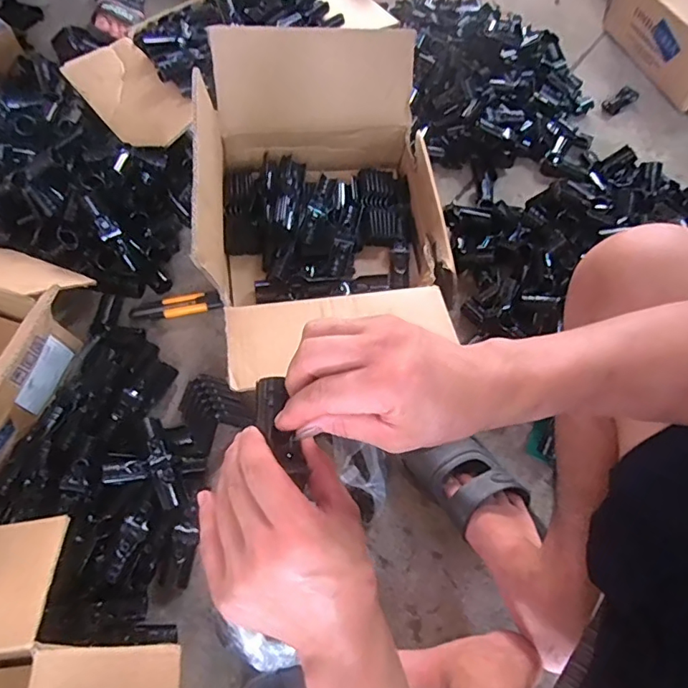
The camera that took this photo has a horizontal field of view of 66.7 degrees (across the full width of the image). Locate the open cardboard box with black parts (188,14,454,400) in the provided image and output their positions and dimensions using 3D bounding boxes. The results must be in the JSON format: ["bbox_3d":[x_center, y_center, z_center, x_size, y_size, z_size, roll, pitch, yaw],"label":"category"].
[{"bbox_3d":[-0.019,-0.180,0.733,0.335,0.219,0.471,-6,64,-5],"label":"open cardboard box with black parts"}]

